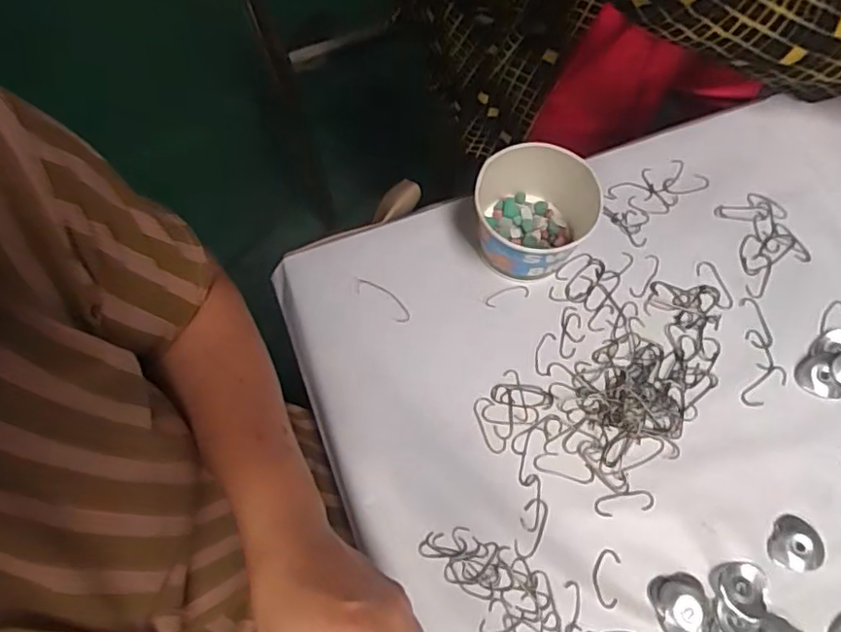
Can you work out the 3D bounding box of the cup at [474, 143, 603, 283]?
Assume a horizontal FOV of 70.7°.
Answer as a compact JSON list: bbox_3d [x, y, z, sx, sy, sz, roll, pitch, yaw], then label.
[{"bbox_3d":[0.090,-0.082,0.481,0.092,0.076,0.093,0,69,1],"label":"cup"}]

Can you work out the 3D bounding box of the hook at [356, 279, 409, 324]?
[{"bbox_3d":[-0.031,-0.014,0.499,0.054,0.004,0.018,36,74,14],"label":"hook"}]

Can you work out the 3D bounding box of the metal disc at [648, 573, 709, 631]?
[{"bbox_3d":[0.179,0.199,0.408,0.036,0.006,0.039,0,69,1],"label":"metal disc"}]

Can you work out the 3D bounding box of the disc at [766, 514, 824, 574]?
[{"bbox_3d":[0.269,0.163,0.422,0.034,0.005,0.037,22,72,25],"label":"disc"}]

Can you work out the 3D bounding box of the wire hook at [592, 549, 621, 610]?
[{"bbox_3d":[0.131,0.185,0.417,0.018,0.004,0.038,10,69,5],"label":"wire hook"}]

